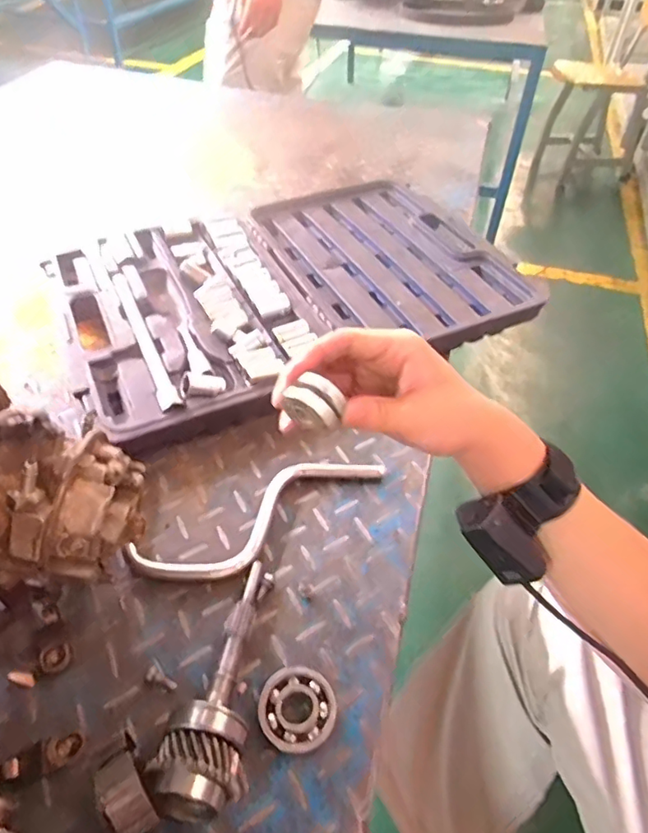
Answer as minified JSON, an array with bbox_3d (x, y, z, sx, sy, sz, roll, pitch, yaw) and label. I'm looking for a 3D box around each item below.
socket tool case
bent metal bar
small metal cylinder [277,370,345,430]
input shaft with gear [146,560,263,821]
[{"bbox_3d":[-0.042,-0.177,0.701,0.541,0.038,0.387,-21,51,-22],"label":"socket tool case"},{"bbox_3d":[-0.049,0.086,0.481,0.229,0.011,0.066,-24,52,-24],"label":"bent metal bar"},{"bbox_3d":[-0.005,-0.006,0.308,0.030,0.028,0.015,20,48,16],"label":"small metal cylinder"},{"bbox_3d":[-0.065,0.175,0.376,0.050,0.050,0.174,8,32,5],"label":"input shaft with gear"}]

